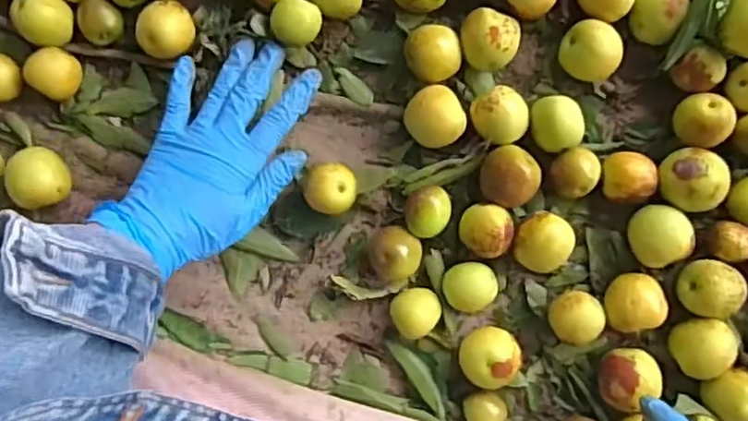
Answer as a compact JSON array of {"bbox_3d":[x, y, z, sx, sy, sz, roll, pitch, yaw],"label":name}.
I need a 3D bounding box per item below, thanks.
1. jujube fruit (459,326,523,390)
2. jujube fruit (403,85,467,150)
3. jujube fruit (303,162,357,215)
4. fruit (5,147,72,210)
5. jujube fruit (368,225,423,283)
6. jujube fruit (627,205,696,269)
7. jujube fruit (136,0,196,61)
[{"bbox_3d":[0.078,0.100,0.455,0.040,0.031,0.035,-24,95,-3],"label":"jujube fruit"},{"bbox_3d":[0.040,-0.062,0.452,0.035,0.032,0.041,-29,95,-3],"label":"jujube fruit"},{"bbox_3d":[-0.030,-0.016,0.461,0.034,0.032,0.035,0,93,-5],"label":"jujube fruit"},{"bbox_3d":[-0.236,-0.023,0.474,0.038,0.033,0.042,-4,93,-5],"label":"fruit"},{"bbox_3d":[0.014,0.030,0.464,0.034,0.035,0.035,0,93,-5],"label":"jujube fruit"},{"bbox_3d":[0.191,0.018,0.446,0.033,0.030,0.041,1,93,-5],"label":"jujube fruit"},{"bbox_3d":[-0.142,-0.123,0.462,0.037,0.033,0.035,0,93,-5],"label":"jujube fruit"}]

